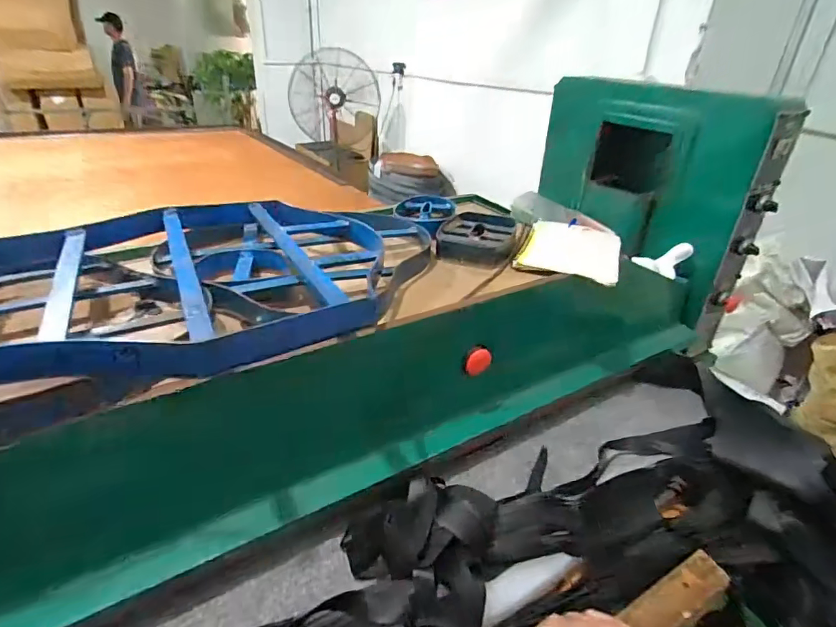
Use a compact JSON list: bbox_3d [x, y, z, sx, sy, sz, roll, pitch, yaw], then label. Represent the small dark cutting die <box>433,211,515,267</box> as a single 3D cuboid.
[{"bbox_3d":[0.093,-0.122,0.752,0.113,0.034,0.149,8,29,11],"label":"small dark cutting die"}]

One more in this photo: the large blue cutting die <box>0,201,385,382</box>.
[{"bbox_3d":[-0.306,-0.050,0.556,0.518,0.057,0.375,-10,31,-21],"label":"large blue cutting die"}]

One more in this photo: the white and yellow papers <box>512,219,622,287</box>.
[{"bbox_3d":[0.240,-0.102,0.744,0.144,0.019,0.216,13,30,18],"label":"white and yellow papers"}]

